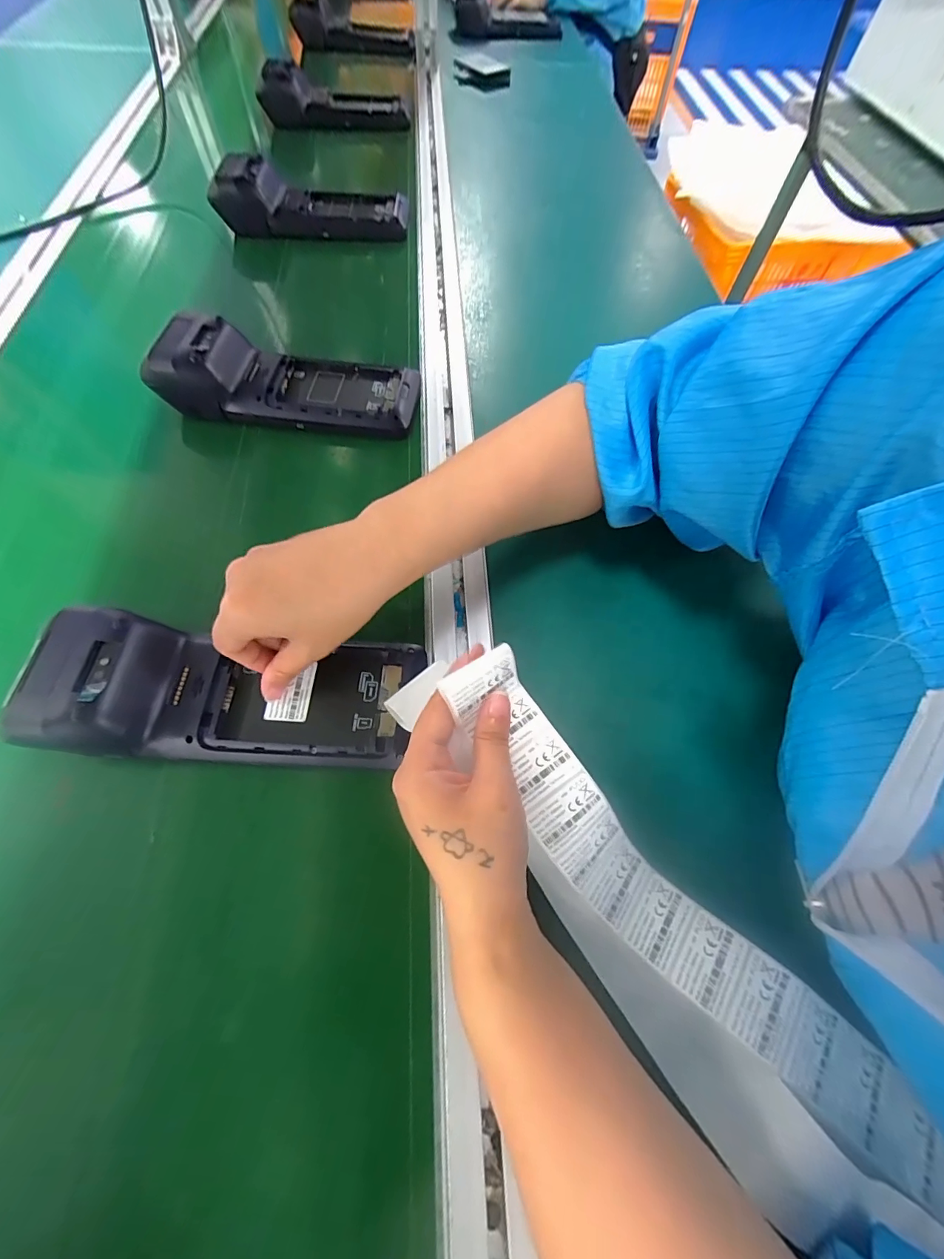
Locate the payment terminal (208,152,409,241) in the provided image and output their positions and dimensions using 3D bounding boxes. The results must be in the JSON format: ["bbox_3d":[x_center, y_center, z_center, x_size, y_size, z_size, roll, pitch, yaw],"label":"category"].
[{"bbox_3d":[-0.187,-0.520,0.530,0.212,0.056,0.081,-3,63,-3],"label":"payment terminal"}]

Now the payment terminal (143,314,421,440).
[{"bbox_3d":[-0.157,-0.224,0.389,0.215,0.050,0.082,5,63,1],"label":"payment terminal"}]

